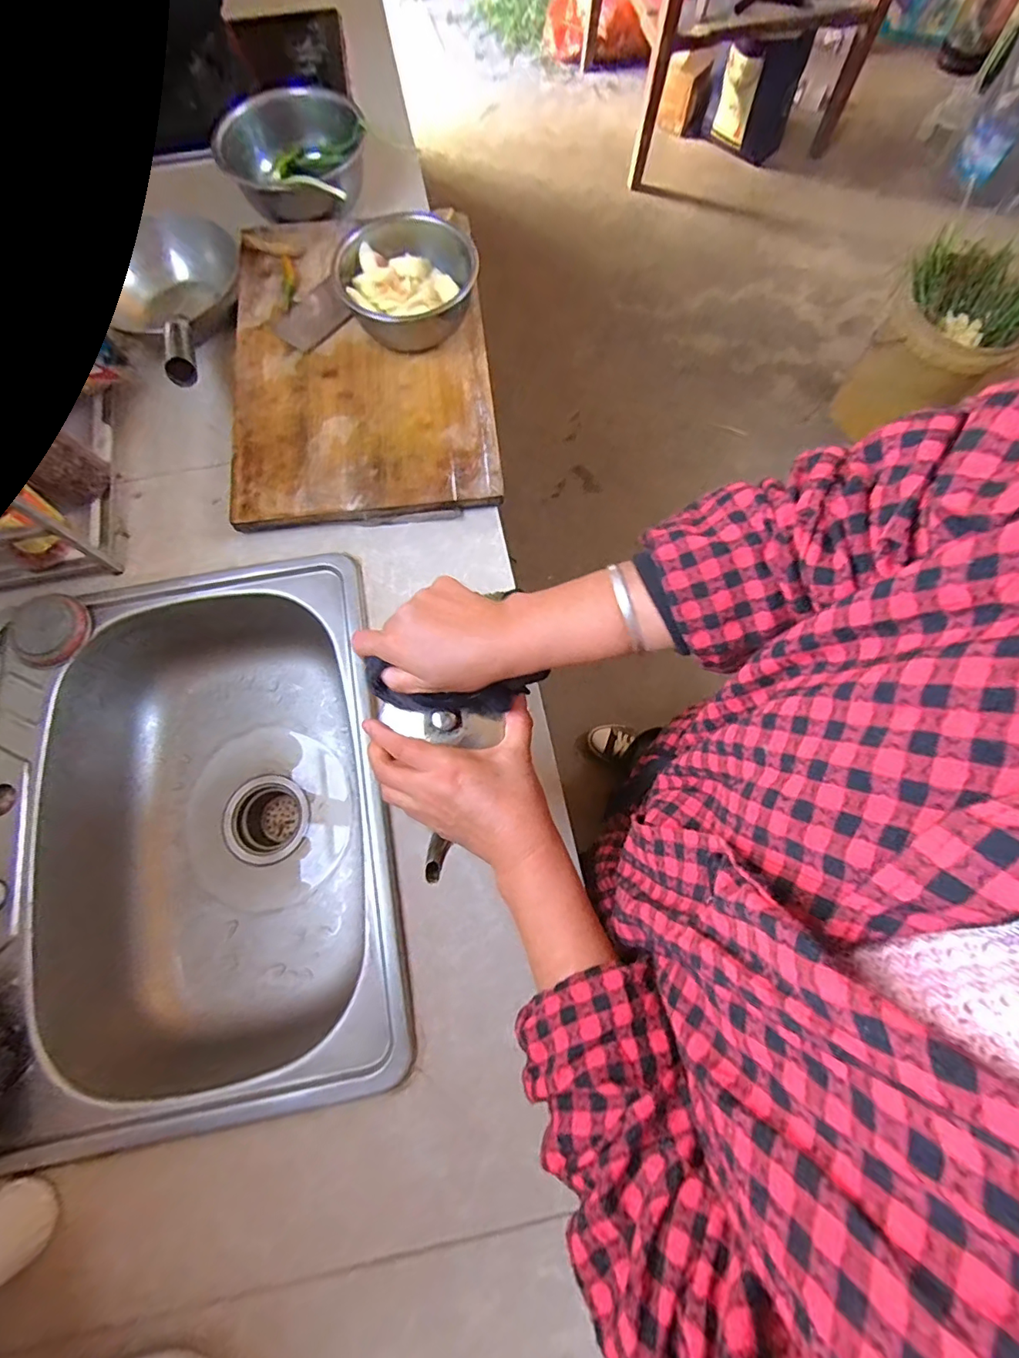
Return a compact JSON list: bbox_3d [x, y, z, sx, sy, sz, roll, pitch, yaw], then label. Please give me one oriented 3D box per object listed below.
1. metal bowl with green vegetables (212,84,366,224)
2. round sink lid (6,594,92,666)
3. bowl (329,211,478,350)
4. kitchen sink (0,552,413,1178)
[{"bbox_3d":[-0.290,-0.719,0.724,0.192,0.067,0.186,0,72,1],"label":"metal bowl with green vegetables"},{"bbox_3d":[-0.511,-0.057,0.582,0.081,0.010,0.077,0,72,1],"label":"round sink lid"},{"bbox_3d":[-0.129,-0.486,0.645,0.156,0.079,0.162,0,72,1],"label":"bowl"},{"bbox_3d":[-0.336,0.163,0.601,0.412,0.190,0.536,-10,72,-2],"label":"kitchen sink"}]

